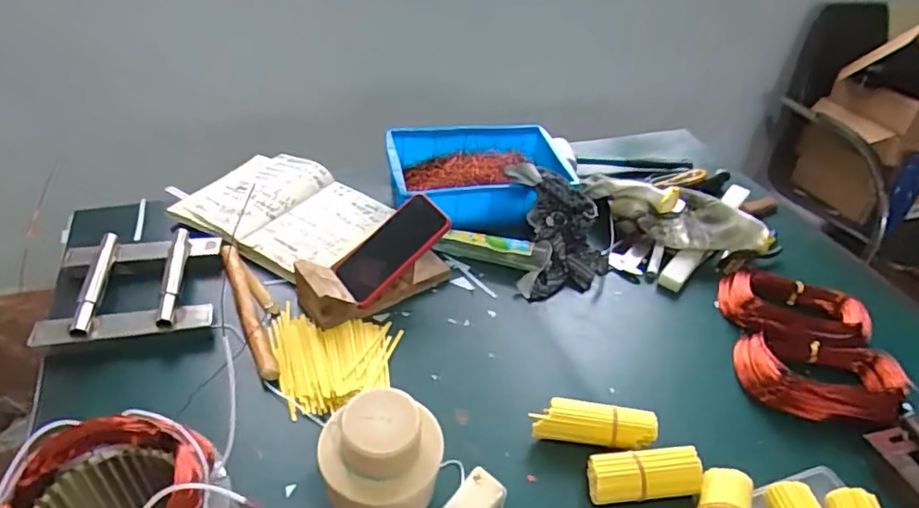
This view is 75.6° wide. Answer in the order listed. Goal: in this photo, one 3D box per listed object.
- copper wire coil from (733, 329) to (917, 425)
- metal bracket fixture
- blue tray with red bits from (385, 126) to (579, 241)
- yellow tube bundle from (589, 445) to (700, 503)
[{"bbox_3d":[0.446,0.152,0.736,0.181,0.039,0.113,16,40,12],"label":"copper wire coil"},{"bbox_3d":[-0.423,0.042,0.772,0.195,0.046,0.174,-5,40,-13],"label":"metal bracket fixture"},{"bbox_3d":[0.040,-0.134,0.992,0.305,0.082,0.220,-2,40,-9],"label":"blue tray with red bits"},{"bbox_3d":[0.190,0.230,0.615,0.116,0.036,0.047,0,39,-6],"label":"yellow tube bundle"}]

